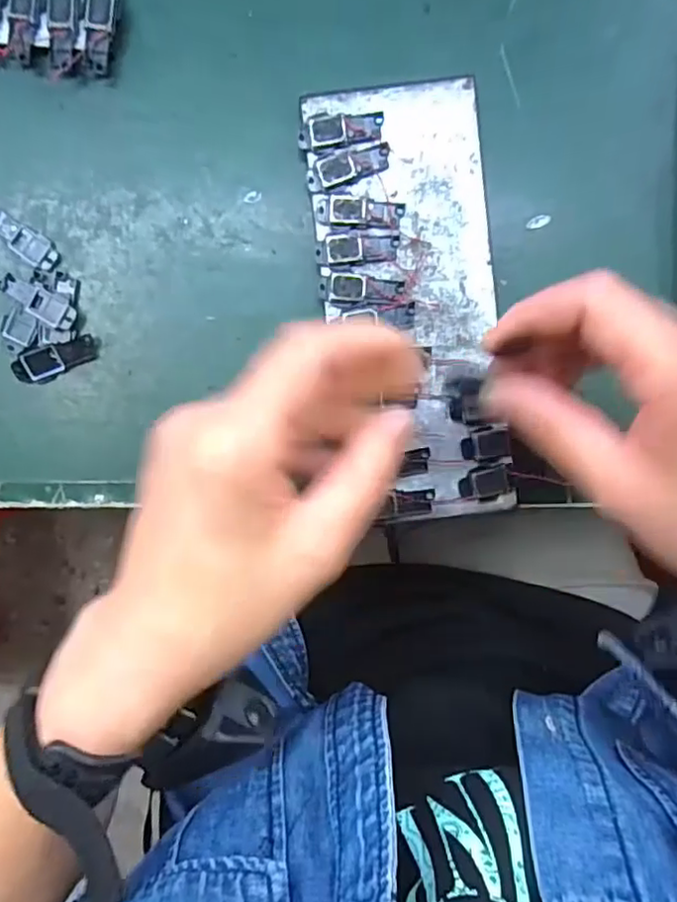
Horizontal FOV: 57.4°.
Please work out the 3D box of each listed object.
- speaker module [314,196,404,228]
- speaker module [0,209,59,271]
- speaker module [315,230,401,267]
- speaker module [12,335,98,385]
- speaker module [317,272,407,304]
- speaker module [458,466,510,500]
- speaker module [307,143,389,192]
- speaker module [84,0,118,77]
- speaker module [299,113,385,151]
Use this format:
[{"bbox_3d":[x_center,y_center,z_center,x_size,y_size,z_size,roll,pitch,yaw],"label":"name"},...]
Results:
[{"bbox_3d":[0.010,-0.112,0.289,0.040,0.004,0.014,3,93,1],"label":"speaker module"},{"bbox_3d":[-0.152,-0.102,0.295,0.040,0.004,0.013,35,93,-1],"label":"speaker module"},{"bbox_3d":[0.009,-0.095,0.290,0.040,0.005,0.014,-5,93,1],"label":"speaker module"},{"bbox_3d":[-0.136,-0.045,0.297,0.040,0.005,0.014,-25,92,2],"label":"speaker module"},{"bbox_3d":[0.010,-0.076,0.292,0.039,0.008,0.014,3,93,1],"label":"speaker module"},{"bbox_3d":[0.070,0.016,0.293,0.023,0.005,0.016,-15,93,1],"label":"speaker module"},{"bbox_3d":[0.005,-0.132,0.287,0.040,0.004,0.013,-17,92,2],"label":"speaker module"},{"bbox_3d":[-0.109,-0.196,0.288,0.014,0.012,0.039,9,93,0],"label":"speaker module"},{"bbox_3d":[0.001,-0.148,0.286,0.039,0.004,0.015,-10,93,1],"label":"speaker module"}]

